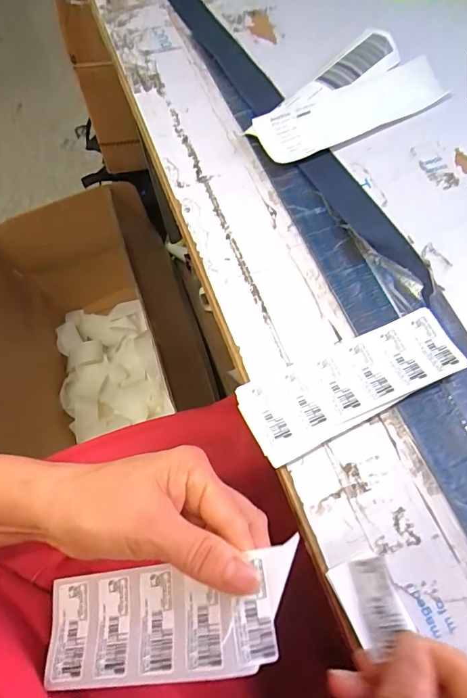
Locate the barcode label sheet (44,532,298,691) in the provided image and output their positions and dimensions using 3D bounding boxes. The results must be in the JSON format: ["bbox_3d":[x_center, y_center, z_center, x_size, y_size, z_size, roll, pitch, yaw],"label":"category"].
[{"bbox_3d":[-0.034,0.139,0.225,0.138,0.007,0.052,-18,56,12],"label":"barcode label sheet"}]

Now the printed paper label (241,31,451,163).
[{"bbox_3d":[0.105,-0.250,0.443,0.190,0.023,0.102,-27,65,-10],"label":"printed paper label"}]

